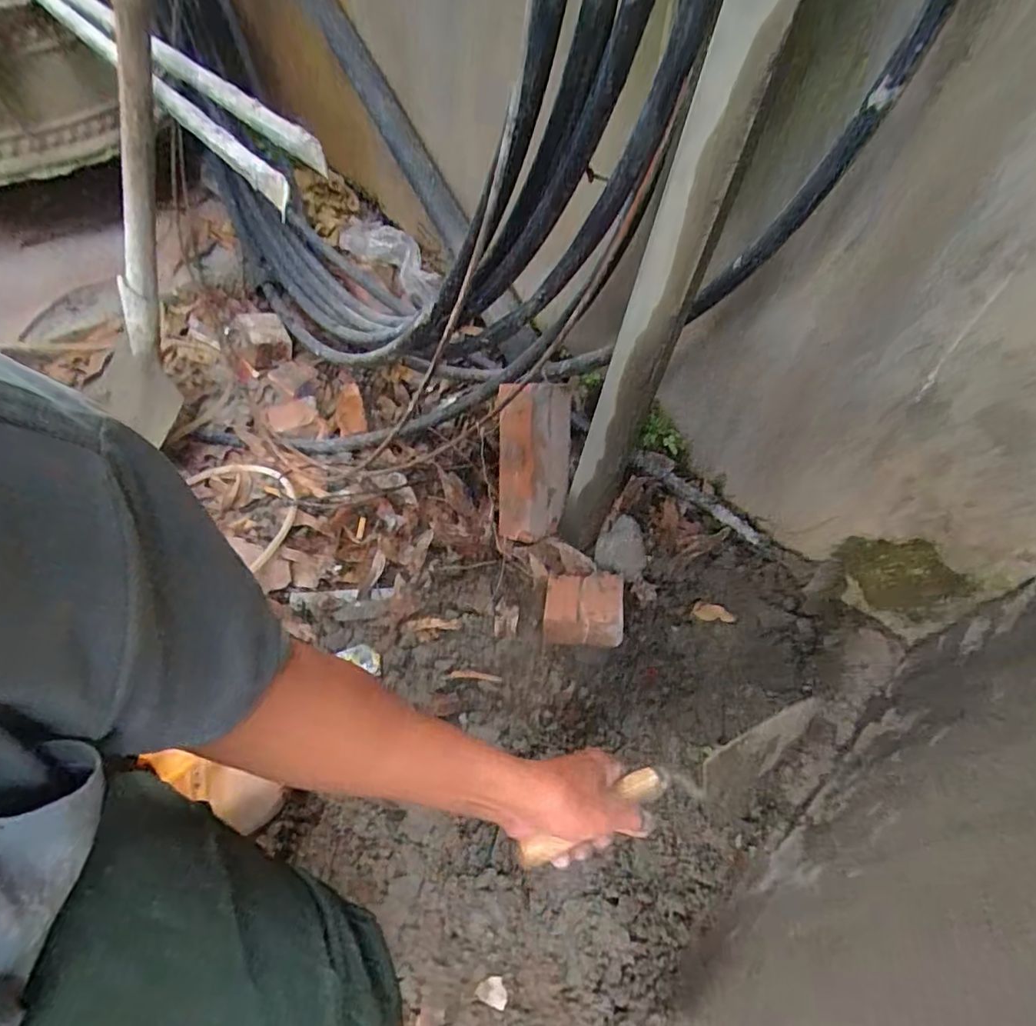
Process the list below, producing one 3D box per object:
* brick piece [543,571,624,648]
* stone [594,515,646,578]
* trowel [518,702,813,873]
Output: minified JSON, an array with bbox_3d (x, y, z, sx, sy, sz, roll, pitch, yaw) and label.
[{"bbox_3d":[0.080,0.121,0.728,0.095,0.073,0.087,8,53,2],"label":"brick piece"},{"bbox_3d":[0.138,0.042,0.773,0.063,0.032,0.106,12,54,7],"label":"stone"},{"bbox_3d":[0.141,0.234,0.499,0.292,0.058,0.053,-19,56,-11],"label":"trowel"}]

